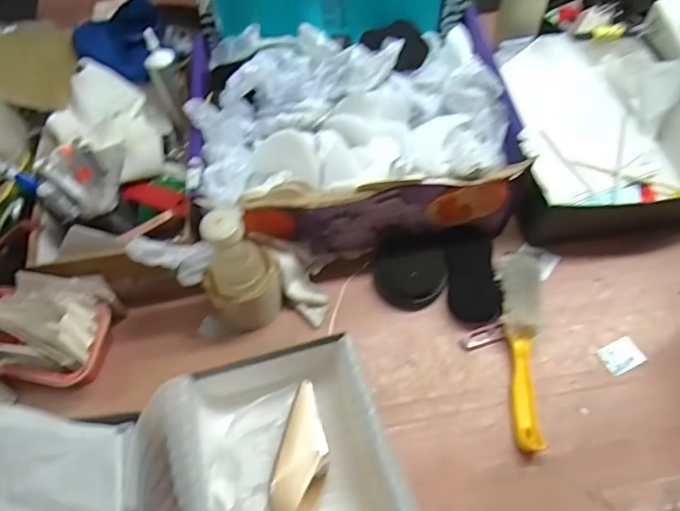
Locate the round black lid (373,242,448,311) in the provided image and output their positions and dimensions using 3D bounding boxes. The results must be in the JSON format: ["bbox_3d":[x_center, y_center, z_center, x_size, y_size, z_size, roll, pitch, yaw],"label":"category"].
[{"bbox_3d":[0.097,0.025,0.688,0.095,0.031,0.080,-15,60,-6],"label":"round black lid"}]

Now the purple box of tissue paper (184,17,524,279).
[{"bbox_3d":[0.012,-0.179,0.701,0.395,0.166,0.312,-7,59,-2],"label":"purple box of tissue paper"}]

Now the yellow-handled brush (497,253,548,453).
[{"bbox_3d":[0.218,0.102,0.627,0.042,0.050,0.245,1,72,3],"label":"yellow-handled brush"}]

